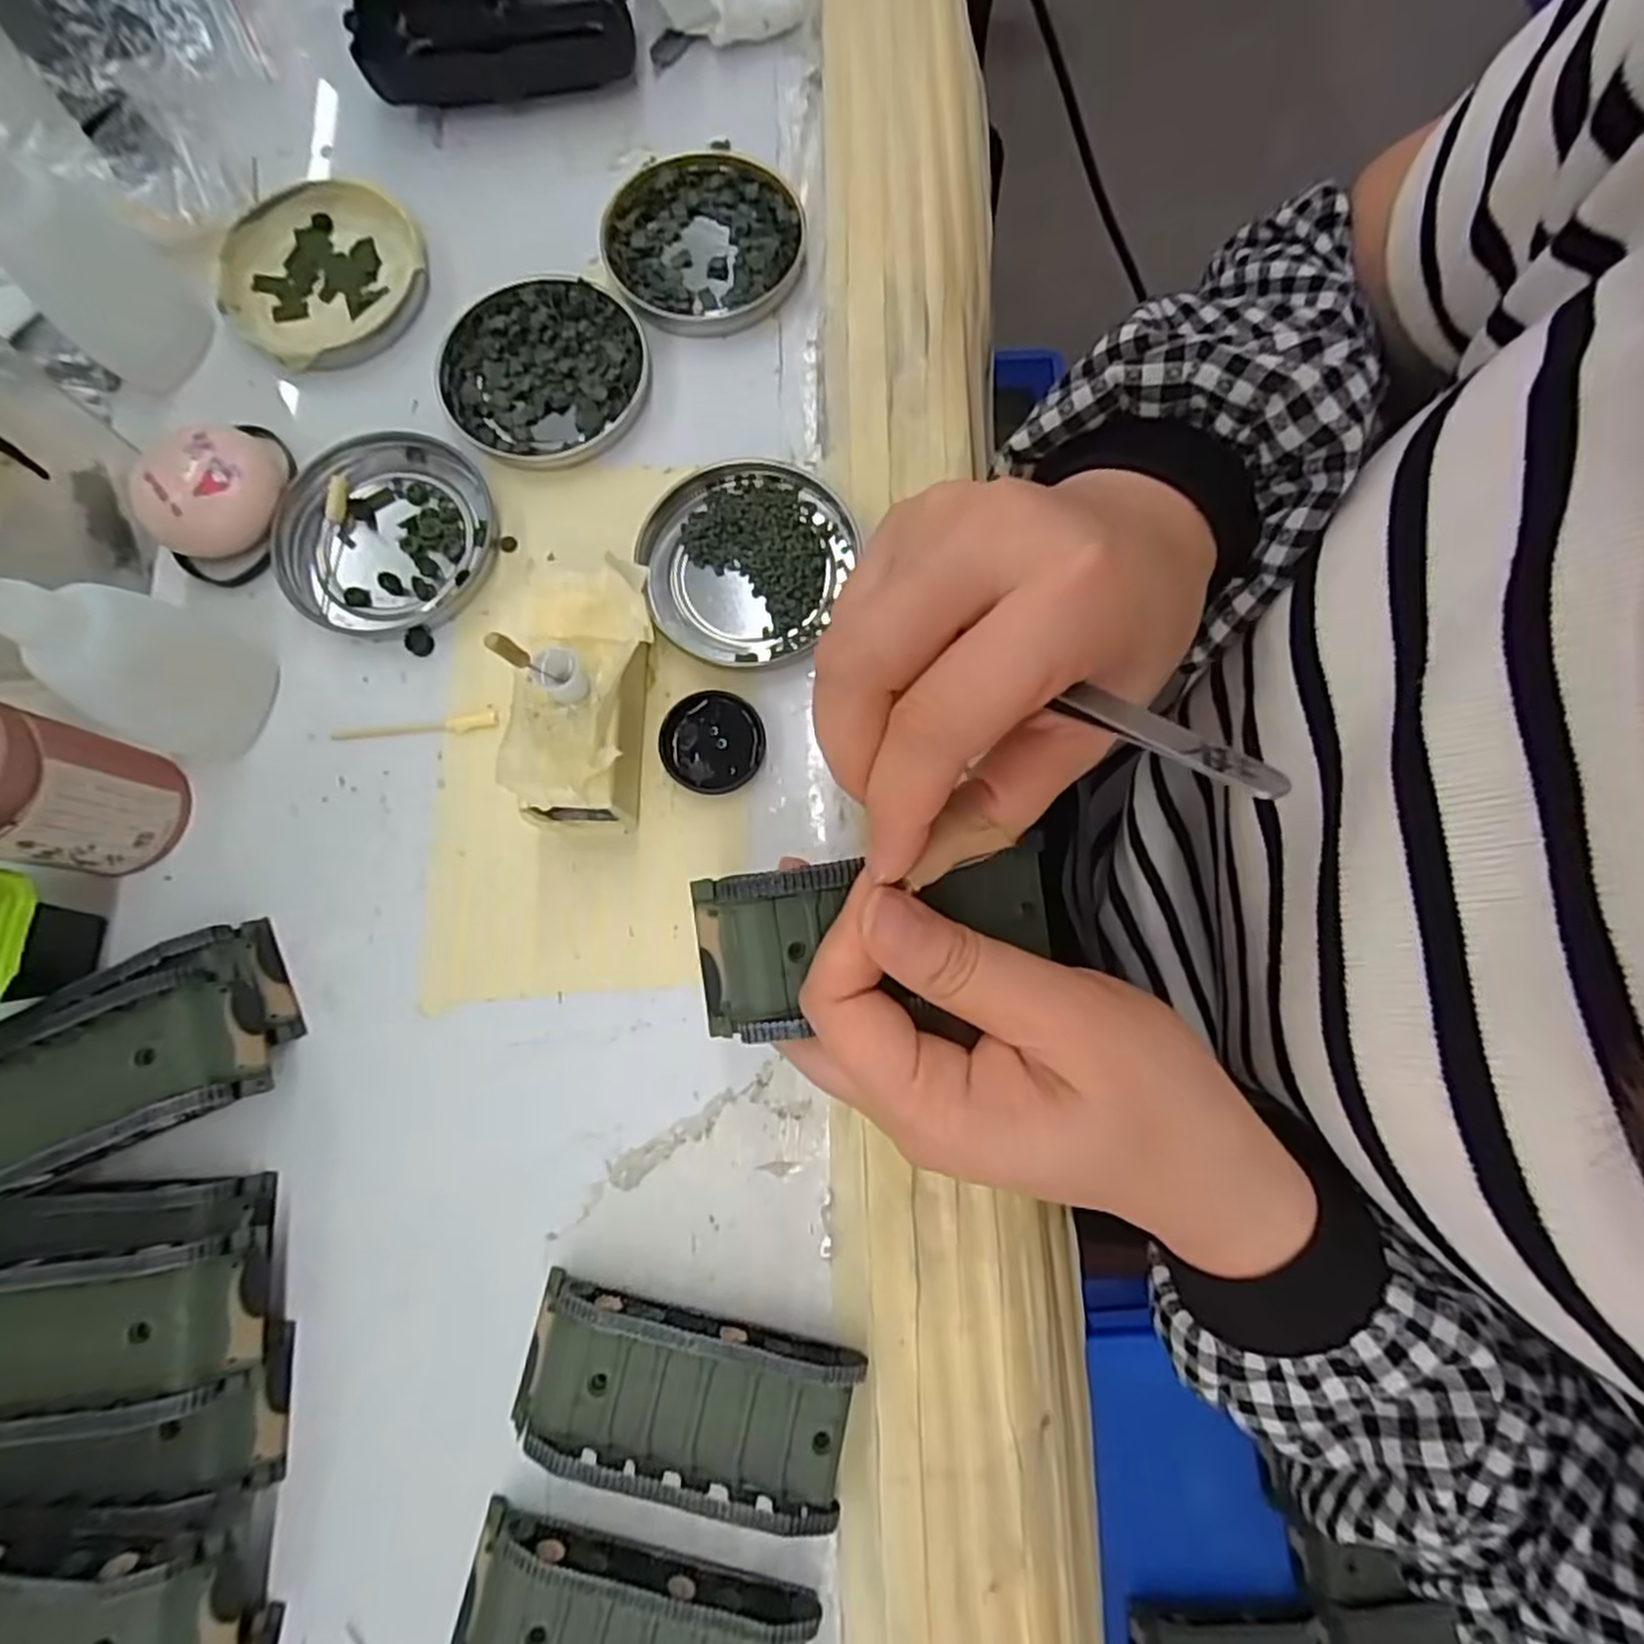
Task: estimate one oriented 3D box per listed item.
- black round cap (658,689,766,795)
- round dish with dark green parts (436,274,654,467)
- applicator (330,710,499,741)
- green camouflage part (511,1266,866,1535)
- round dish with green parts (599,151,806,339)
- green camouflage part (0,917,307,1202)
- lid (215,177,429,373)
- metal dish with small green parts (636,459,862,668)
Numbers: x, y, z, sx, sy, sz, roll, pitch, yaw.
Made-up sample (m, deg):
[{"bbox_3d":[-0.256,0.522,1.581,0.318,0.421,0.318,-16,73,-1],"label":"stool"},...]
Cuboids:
[{"bbox_3d":[-0.038,-0.028,0.271,0.035,0.007,0.035,0,78,1],"label":"black round cap"},{"bbox_3d":[-0.107,-0.173,0.301,0.076,0.009,0.075,0,78,1],"label":"round dish with dark green parts"},{"bbox_3d":[-0.145,-0.033,0.276,0.059,0.004,0.006,-7,78,0],"label":"applicator"},{"bbox_3d":[-0.041,0.167,0.226,0.095,0.019,0.043,12,79,4],"label":"green camouflage part"},{"bbox_3d":[-0.048,-0.233,0.311,0.077,0.008,0.083,0,78,1],"label":"round dish with green parts"},{"bbox_3d":[-0.221,0.076,0.241,0.098,0.035,0.056,-27,79,-4],"label":"green camouflage part"},{"bbox_3d":[-0.198,-0.218,0.313,0.079,0.012,0.075,0,78,1],"label":"lid"},{"bbox_3d":[-0.026,-0.095,0.284,0.077,0.007,0.074,0,78,1],"label":"metal dish with small green parts"}]

